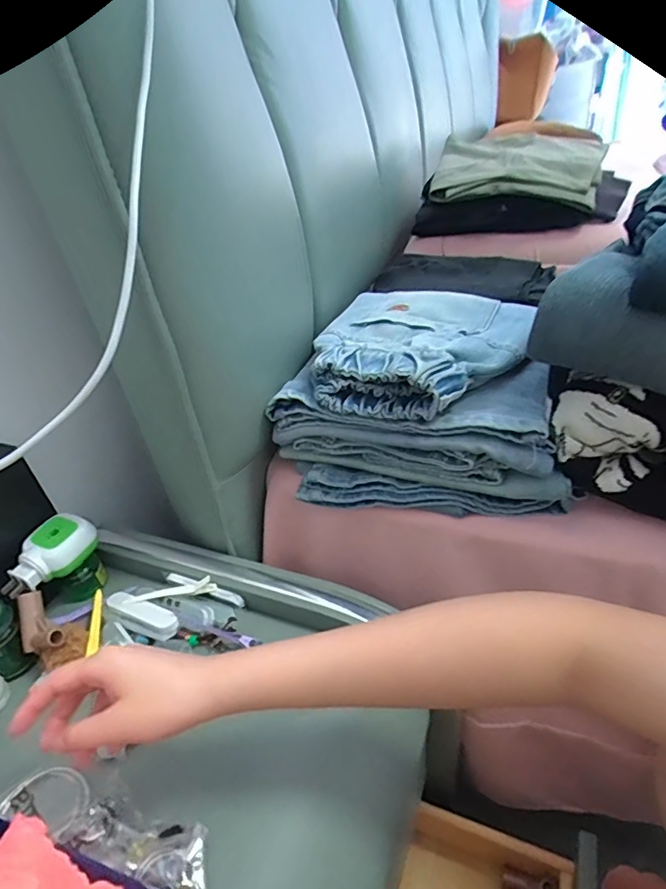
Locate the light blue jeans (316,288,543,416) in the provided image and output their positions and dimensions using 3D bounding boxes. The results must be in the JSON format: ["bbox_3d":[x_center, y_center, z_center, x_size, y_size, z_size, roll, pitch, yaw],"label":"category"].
[{"bbox_3d":[0.082,-0.112,0.502,0.188,0.039,0.249,8,39,20],"label":"light blue jeans"}]

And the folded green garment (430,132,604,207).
[{"bbox_3d":[0.267,-0.403,0.752,0.222,0.059,0.202,5,38,17],"label":"folded green garment"}]

